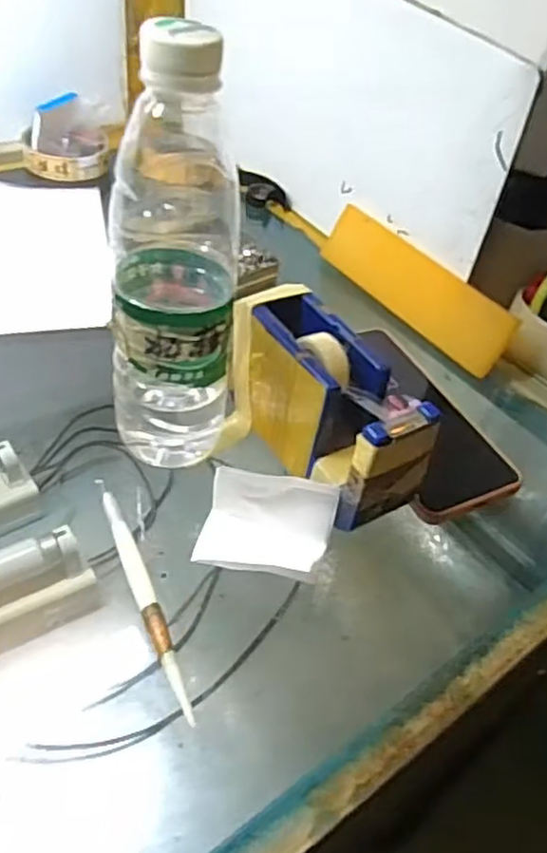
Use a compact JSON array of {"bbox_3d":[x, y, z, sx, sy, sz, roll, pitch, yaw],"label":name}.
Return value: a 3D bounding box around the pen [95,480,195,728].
[{"bbox_3d":[-0.065,0.079,0.336,0.009,0.006,0.139,-16,51,-21],"label":"pen"}]

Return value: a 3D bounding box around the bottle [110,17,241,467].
[{"bbox_3d":[-0.053,-0.072,0.344,0.059,0.235,0.068,-3,47,-10],"label":"bottle"}]

